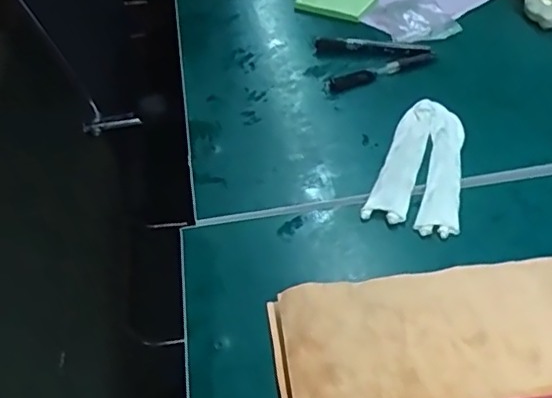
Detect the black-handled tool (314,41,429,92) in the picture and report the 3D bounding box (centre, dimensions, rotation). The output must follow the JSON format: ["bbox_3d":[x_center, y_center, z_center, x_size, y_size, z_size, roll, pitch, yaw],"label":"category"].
[{"bbox_3d":[0.115,-0.164,0.680,0.130,0.015,0.088,-6,44,-1],"label":"black-handled tool"}]

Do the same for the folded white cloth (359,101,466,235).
[{"bbox_3d":[0.137,-0.034,0.551,0.076,0.013,0.163,11,47,16],"label":"folded white cloth"}]

